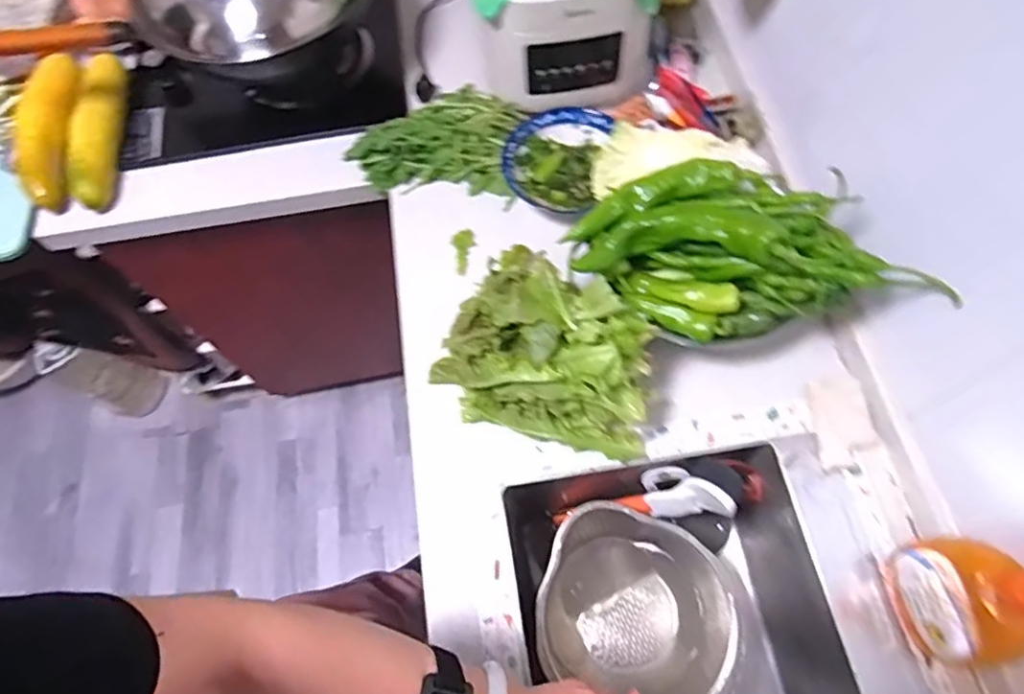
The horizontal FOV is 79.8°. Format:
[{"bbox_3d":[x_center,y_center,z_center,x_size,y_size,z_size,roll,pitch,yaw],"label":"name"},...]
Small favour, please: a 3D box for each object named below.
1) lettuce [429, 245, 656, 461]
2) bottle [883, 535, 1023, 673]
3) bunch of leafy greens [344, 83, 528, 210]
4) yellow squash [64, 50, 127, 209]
[{"bbox_3d":[0.039,-0.001,0.654,0.228,0.145,0.159,16,67,11],"label":"lettuce"},{"bbox_3d":[0.395,0.216,0.519,0.047,0.191,0.108,-12,65,-2],"label":"bottle"},{"bbox_3d":[-0.104,-0.291,0.860,0.231,0.045,0.152,10,66,8],"label":"bunch of leafy greens"},{"bbox_3d":[-0.591,-0.318,0.876,0.062,0.052,0.265,-5,65,1],"label":"yellow squash"}]

